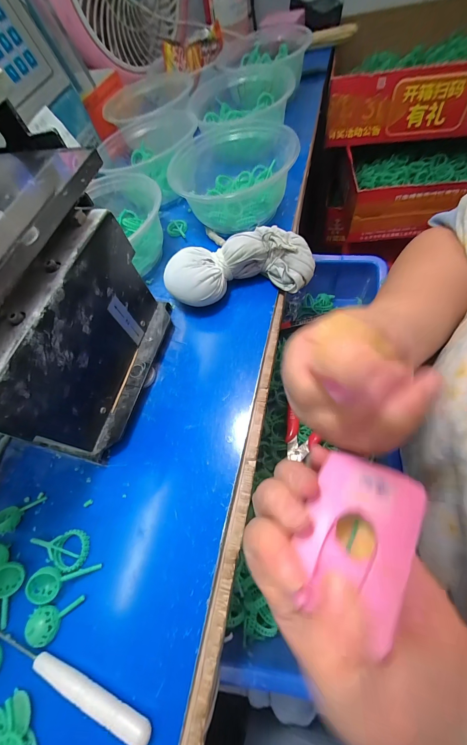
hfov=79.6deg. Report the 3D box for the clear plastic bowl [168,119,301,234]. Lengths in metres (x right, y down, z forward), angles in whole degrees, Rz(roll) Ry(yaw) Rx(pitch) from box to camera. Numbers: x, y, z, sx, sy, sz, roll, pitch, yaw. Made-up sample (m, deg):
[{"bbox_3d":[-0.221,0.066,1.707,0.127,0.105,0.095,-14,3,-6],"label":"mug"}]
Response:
[{"bbox_3d":[-0.003,-0.219,0.314,0.134,0.061,0.112,-5,62,9],"label":"clear plastic bowl"}]

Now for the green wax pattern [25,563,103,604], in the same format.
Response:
[{"bbox_3d":[-0.115,0.137,0.189,0.045,0.012,0.019,-27,61,-4],"label":"green wax pattern"}]

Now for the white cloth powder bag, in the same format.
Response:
[{"bbox_3d":[0.006,-0.100,0.267,0.139,0.045,0.061,-13,61,4],"label":"white cloth powder bag"}]

